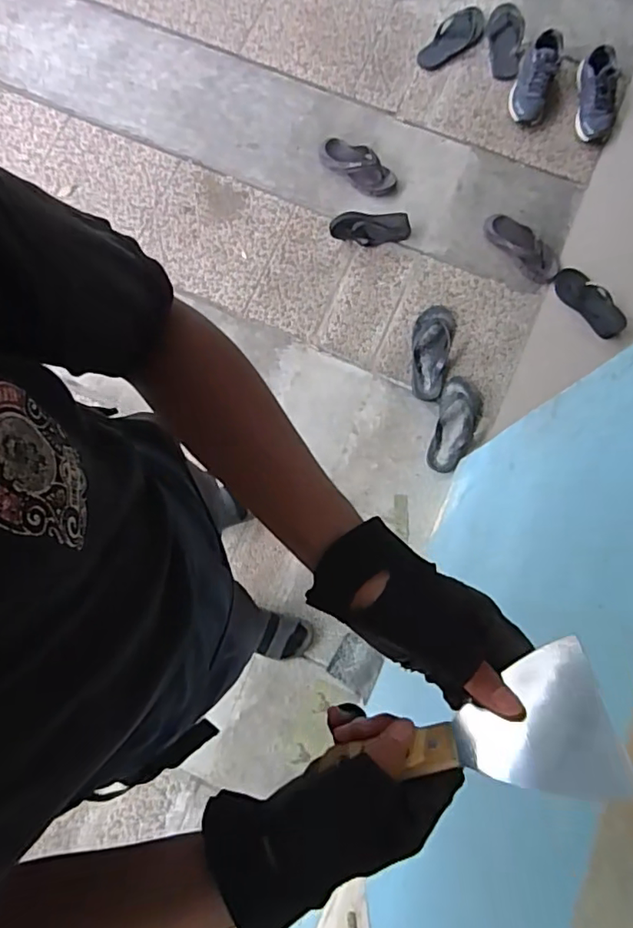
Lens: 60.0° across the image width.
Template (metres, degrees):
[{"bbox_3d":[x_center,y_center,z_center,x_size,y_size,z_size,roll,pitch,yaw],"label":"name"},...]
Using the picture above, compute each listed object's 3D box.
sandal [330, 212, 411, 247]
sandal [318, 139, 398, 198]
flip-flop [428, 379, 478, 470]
[{"bbox_3d":[0.161,-0.699,1.624,0.234,0.087,0.066,1,80,1],"label":"sandal"},{"bbox_3d":[0.133,-0.912,1.684,0.270,0.043,0.119,33,82,6],"label":"sandal"},{"bbox_3d":[0.396,-0.110,1.575,0.110,0.028,0.269,15,80,4],"label":"flip-flop"}]

